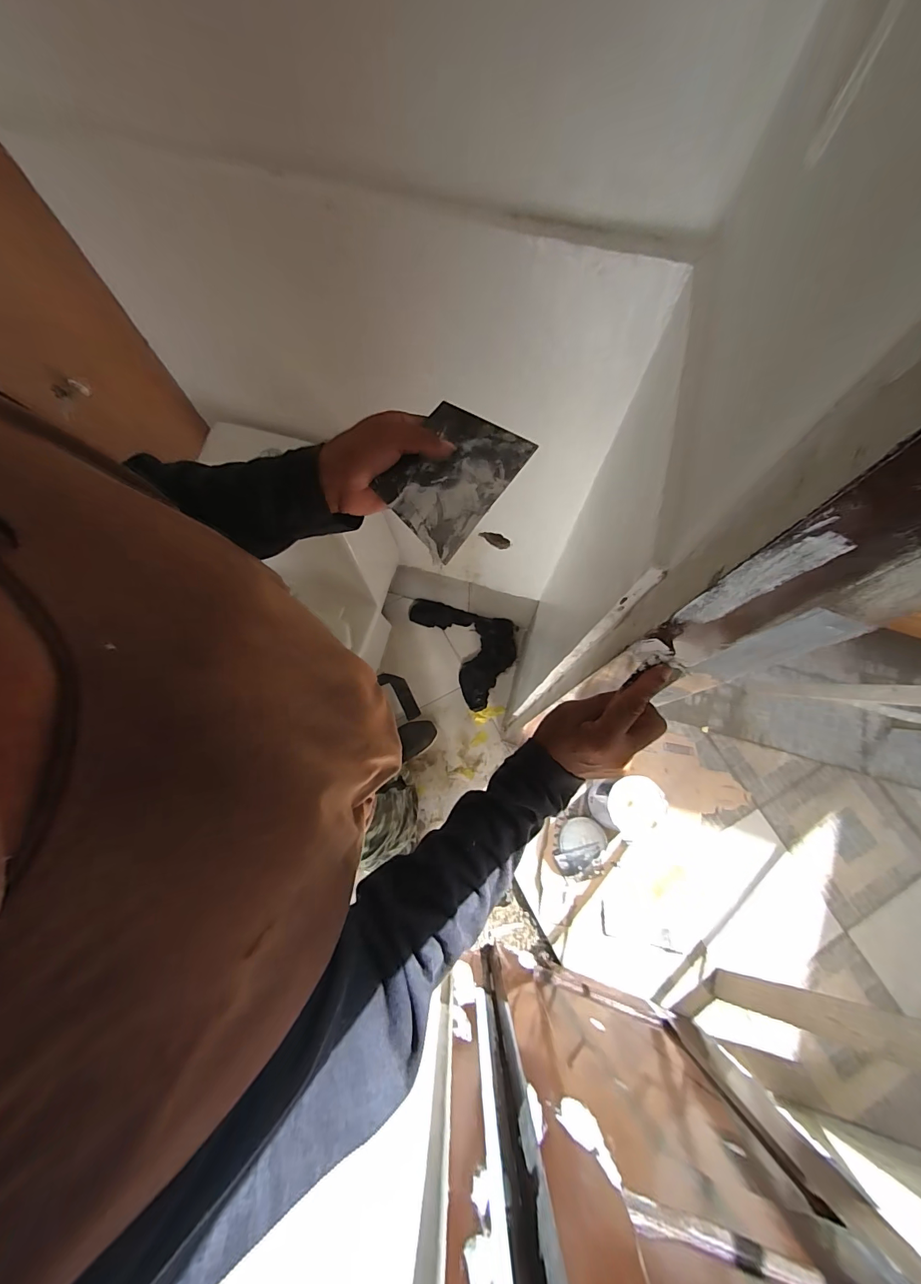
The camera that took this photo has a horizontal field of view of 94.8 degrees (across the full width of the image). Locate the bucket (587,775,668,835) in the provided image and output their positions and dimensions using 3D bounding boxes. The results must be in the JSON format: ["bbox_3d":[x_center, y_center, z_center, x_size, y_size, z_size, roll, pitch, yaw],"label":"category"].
[{"bbox_3d":[0.493,0.488,1.278,0.154,0.203,0.160,0,73,-1],"label":"bucket"}]

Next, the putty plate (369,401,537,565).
[{"bbox_3d":[-0.008,-0.152,0.386,0.093,0.008,0.138,35,77,1],"label":"putty plate"}]

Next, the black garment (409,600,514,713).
[{"bbox_3d":[0.040,-0.014,1.474,0.272,0.044,0.431,-32,76,-10],"label":"black garment"}]

